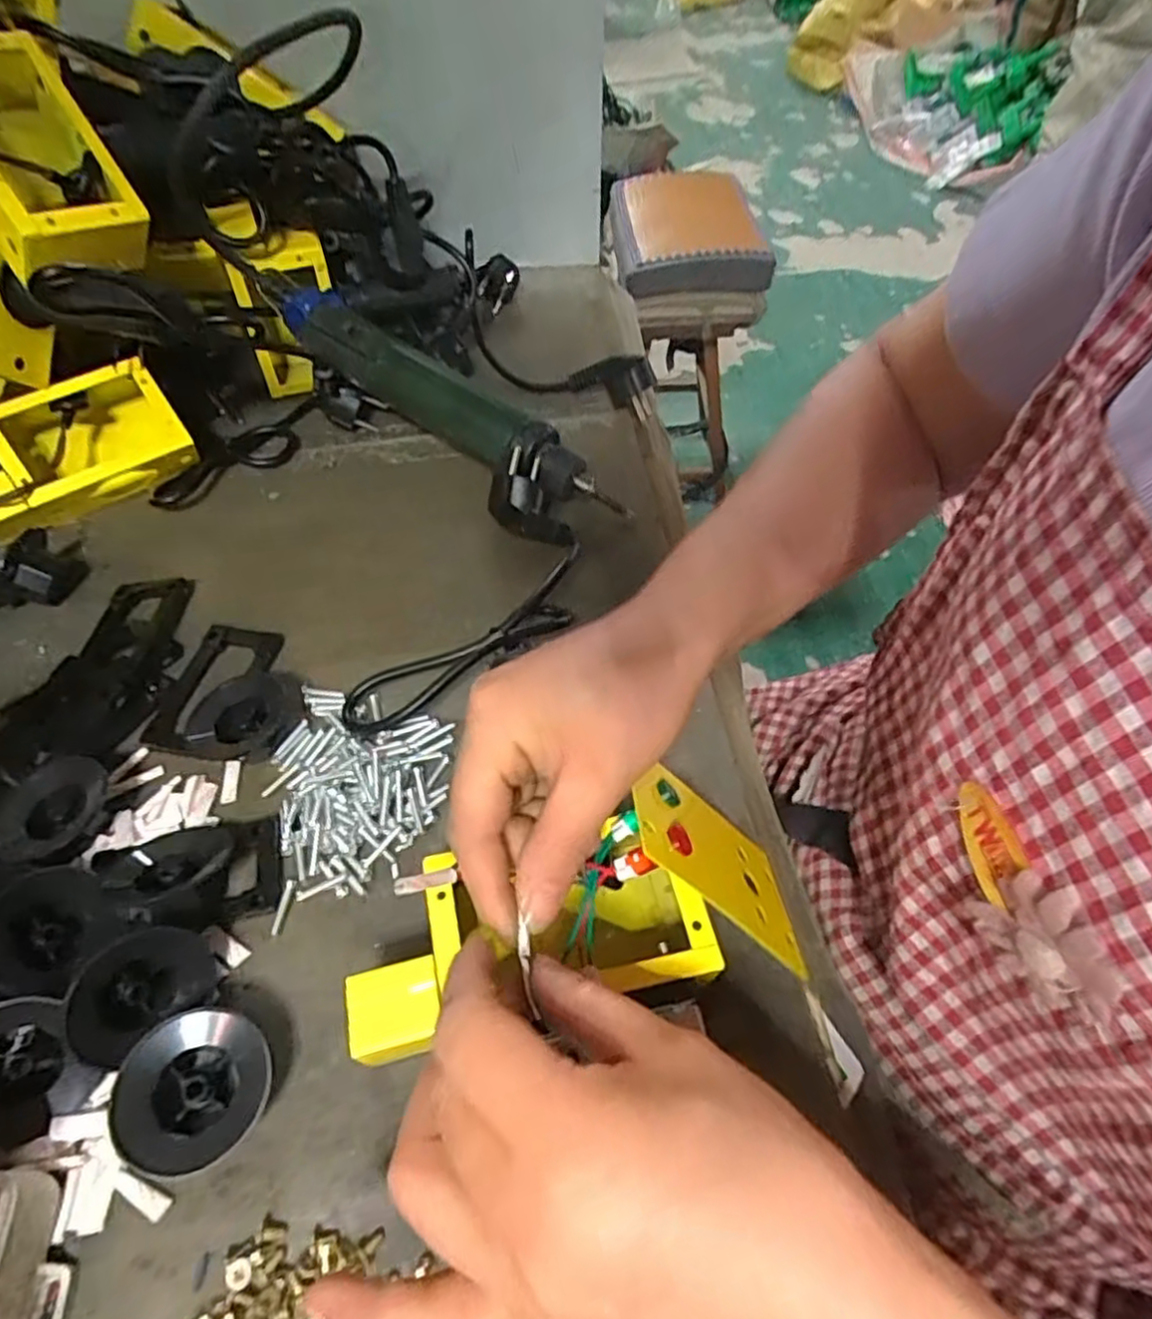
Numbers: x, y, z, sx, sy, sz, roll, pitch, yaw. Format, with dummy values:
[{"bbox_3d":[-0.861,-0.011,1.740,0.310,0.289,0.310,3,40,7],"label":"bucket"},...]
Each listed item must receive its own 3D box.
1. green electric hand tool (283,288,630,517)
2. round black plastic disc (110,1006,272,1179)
[{"bbox_3d":[-0.082,-0.162,0.455,0.255,0.038,0.043,32,58,5],"label":"green electric hand tool"},{"bbox_3d":[-0.134,0.152,0.249,0.048,0.016,0.048,10,48,-11],"label":"round black plastic disc"}]

